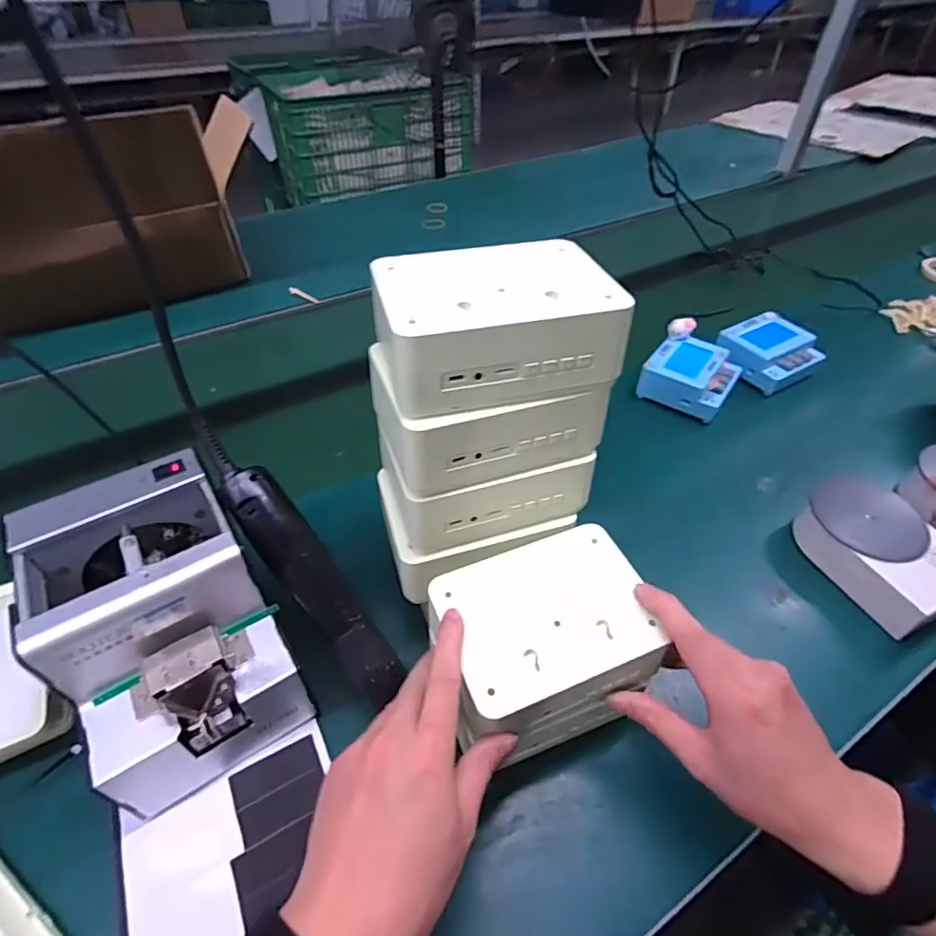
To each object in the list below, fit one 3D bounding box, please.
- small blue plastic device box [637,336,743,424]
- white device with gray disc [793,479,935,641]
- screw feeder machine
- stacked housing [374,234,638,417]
[{"bbox_3d":[0.287,-0.113,0.681,0.093,0.054,0.103,28,51,25],"label":"small blue plastic device box"},{"bbox_3d":[0.385,0.072,0.502,0.100,0.039,0.145,-16,47,-16],"label":"white device with gray disc"},{"bbox_3d":[-0.212,0.112,0.384,0.122,0.149,0.172,-25,50,-24],"label":"screw feeder machine"},{"bbox_3d":[0.015,-0.092,0.332,0.140,0.054,0.095,-11,46,-11],"label":"stacked housing"}]

